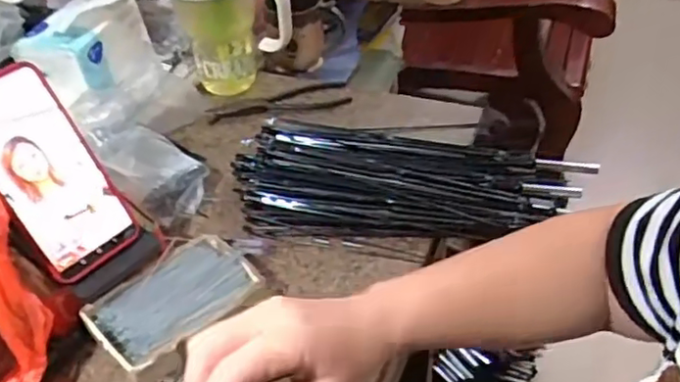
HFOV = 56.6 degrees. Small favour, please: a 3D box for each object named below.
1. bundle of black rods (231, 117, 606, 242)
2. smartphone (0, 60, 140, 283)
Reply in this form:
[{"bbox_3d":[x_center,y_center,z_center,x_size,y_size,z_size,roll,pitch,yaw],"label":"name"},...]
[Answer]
[{"bbox_3d":[0.067,-0.015,0.634,0.351,0.040,0.159,4,44,11],"label":"bundle of black rods"},{"bbox_3d":[-0.228,-0.014,0.490,0.079,0.165,0.007,-40,22,-32],"label":"smartphone"}]

